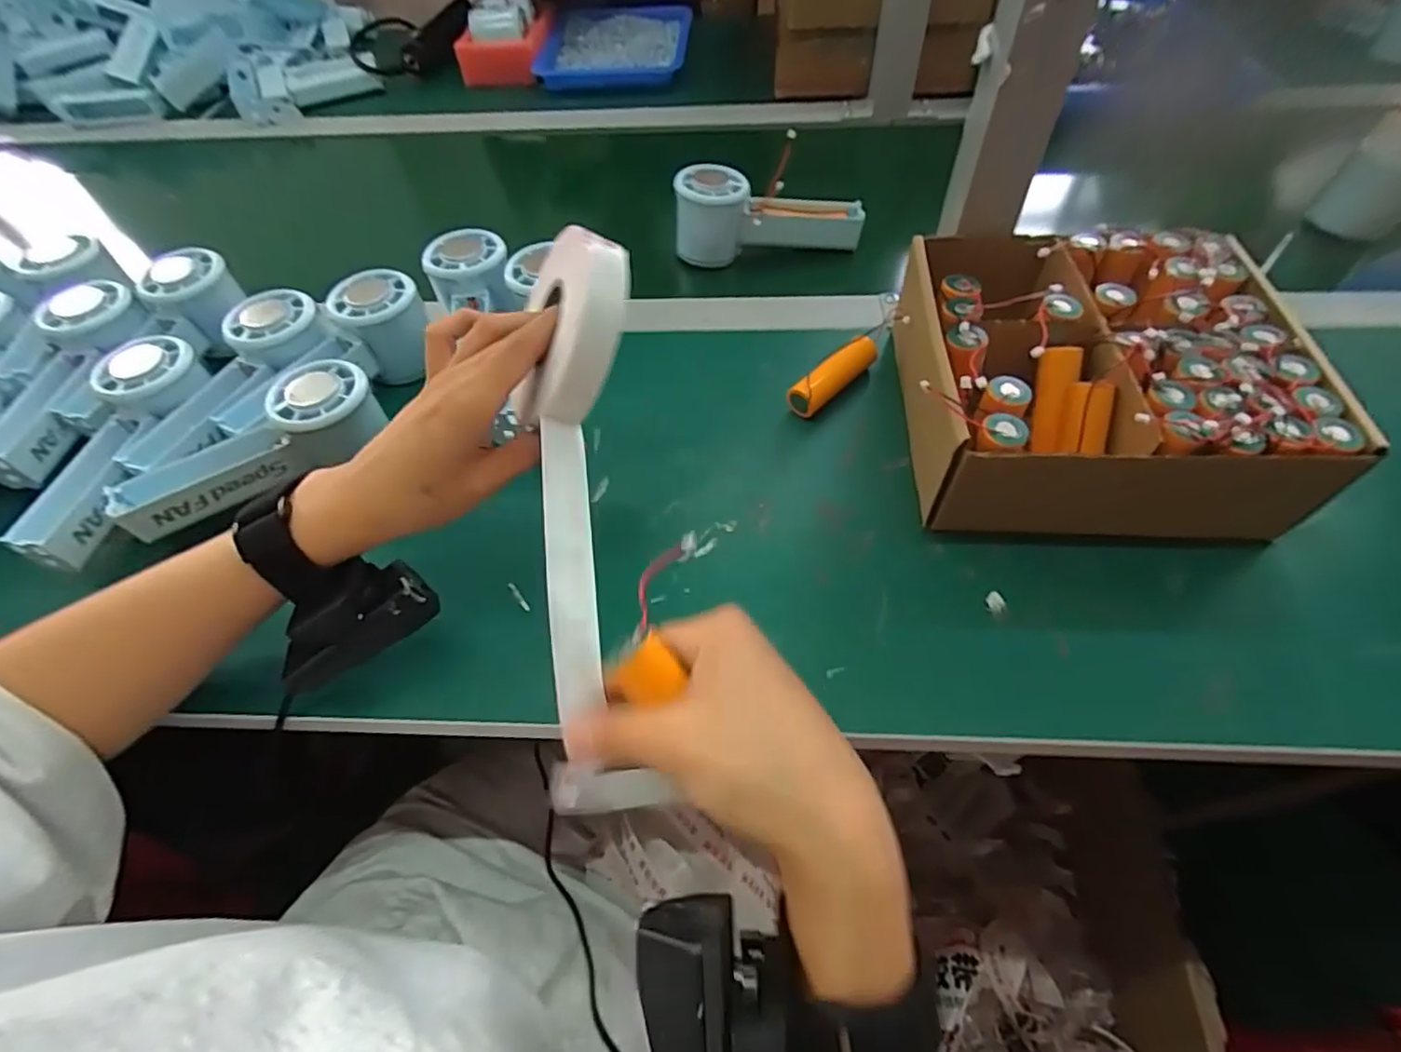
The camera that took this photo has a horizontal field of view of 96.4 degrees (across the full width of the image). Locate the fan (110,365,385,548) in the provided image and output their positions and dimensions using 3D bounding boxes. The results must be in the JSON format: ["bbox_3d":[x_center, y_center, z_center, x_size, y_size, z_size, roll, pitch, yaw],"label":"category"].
[{"bbox_3d":[-0.269,-0.046,0.375,0.149,0.049,0.043,-28,59,-16],"label":"fan"}]

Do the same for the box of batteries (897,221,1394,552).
[{"bbox_3d":[0.227,-0.091,0.375,0.192,0.082,0.188,2,56,3],"label":"box of batteries"}]

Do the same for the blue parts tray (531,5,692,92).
[{"bbox_3d":[-0.108,-0.597,0.777,0.172,0.030,0.226,2,56,3],"label":"blue parts tray"}]

